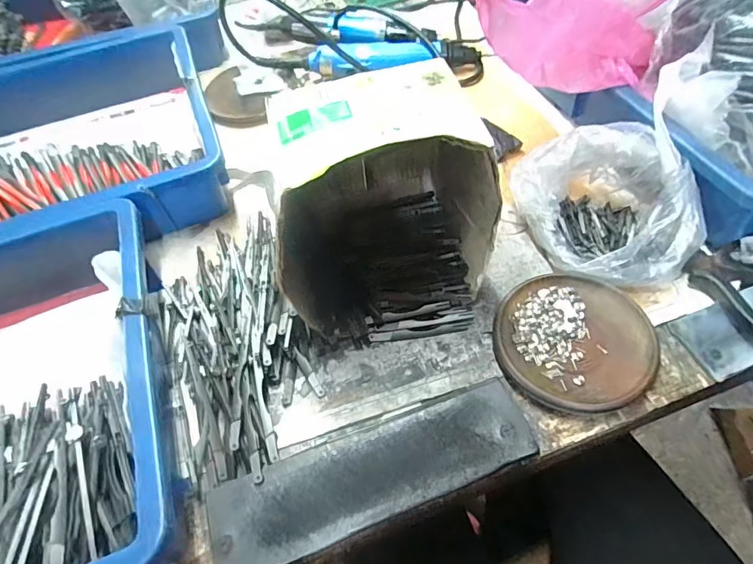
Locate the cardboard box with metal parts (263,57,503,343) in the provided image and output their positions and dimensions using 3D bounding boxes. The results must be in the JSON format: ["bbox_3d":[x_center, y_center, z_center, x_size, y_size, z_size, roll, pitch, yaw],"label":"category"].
[{"bbox_3d":[0.003,-0.054,0.332,0.144,0.158,0.116,-11,54,-3],"label":"cardboard box with metal parts"}]

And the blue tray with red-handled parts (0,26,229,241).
[{"bbox_3d":[-0.385,-0.147,0.493,0.409,0.086,0.339,-17,54,-8],"label":"blue tray with red-handled parts"}]

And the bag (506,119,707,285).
[{"bbox_3d":[0.194,-0.068,0.378,0.117,0.075,0.134,-22,55,-11],"label":"bag"}]

